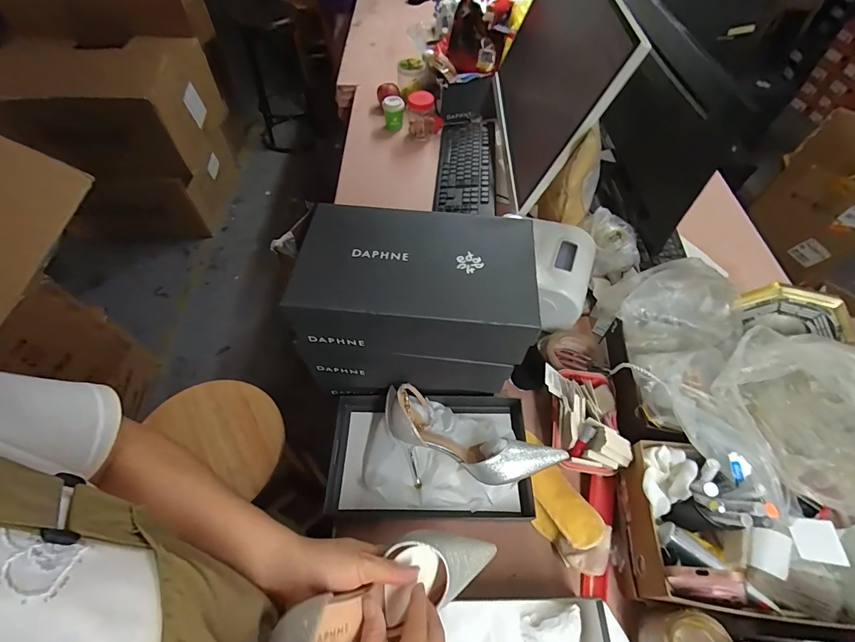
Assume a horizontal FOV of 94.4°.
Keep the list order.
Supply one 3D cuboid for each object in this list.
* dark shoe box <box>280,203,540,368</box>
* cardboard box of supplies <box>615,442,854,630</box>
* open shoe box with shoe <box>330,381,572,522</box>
[{"bbox_3d":[-0.011,-0.052,0.529,0.289,0.102,0.176,4,56,2],"label":"dark shoe box"},{"bbox_3d":[0.424,0.269,0.509,0.302,0.127,0.179,5,56,3],"label":"cardboard box of supplies"},{"bbox_3d":[0.011,0.195,0.608,0.324,0.101,0.180,1,56,1],"label":"open shoe box with shoe"}]

